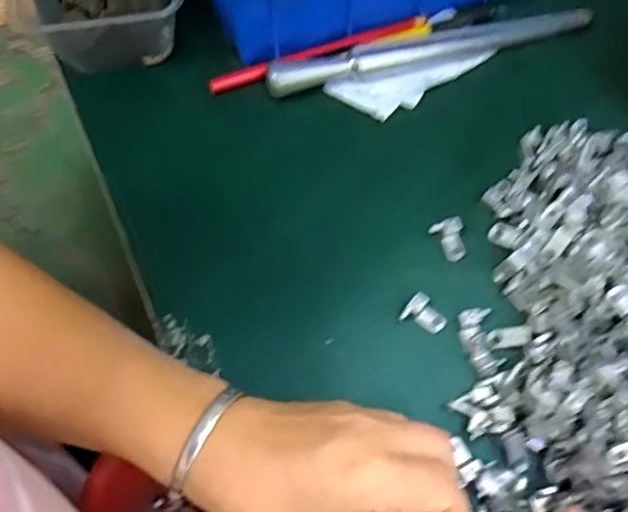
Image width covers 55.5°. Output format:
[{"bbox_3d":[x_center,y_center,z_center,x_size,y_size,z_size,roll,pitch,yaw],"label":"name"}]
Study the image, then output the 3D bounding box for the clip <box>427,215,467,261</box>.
[{"bbox_3d":[0.084,-0.010,0.365,0.018,0.014,0.023,-24,66,-11],"label":"clip"}]

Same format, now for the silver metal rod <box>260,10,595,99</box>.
[{"bbox_3d":[0.082,-0.148,0.421,0.235,0.023,0.021,-16,65,-7],"label":"silver metal rod"}]

